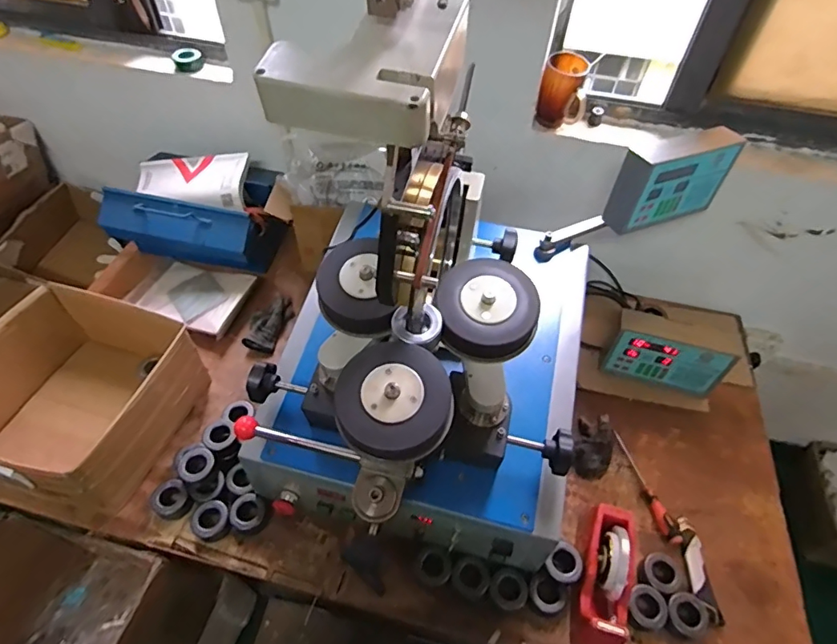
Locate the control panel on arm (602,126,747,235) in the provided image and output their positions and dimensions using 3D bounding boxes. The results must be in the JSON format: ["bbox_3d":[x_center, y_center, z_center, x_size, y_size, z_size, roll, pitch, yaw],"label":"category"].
[{"bbox_3d":[0.470,-0.266,0.911,0.223,0.147,0.071,-19,53,-16],"label":"control panel on arm"}]

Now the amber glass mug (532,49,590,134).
[{"bbox_3d":[0.283,-0.448,0.966,0.087,0.124,0.091,13,51,9],"label":"amber glass mug"}]

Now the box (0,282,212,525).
[{"bbox_3d":[-0.612,0.127,0.906,0.324,0.183,0.356,16,52,11],"label":"box"}]

